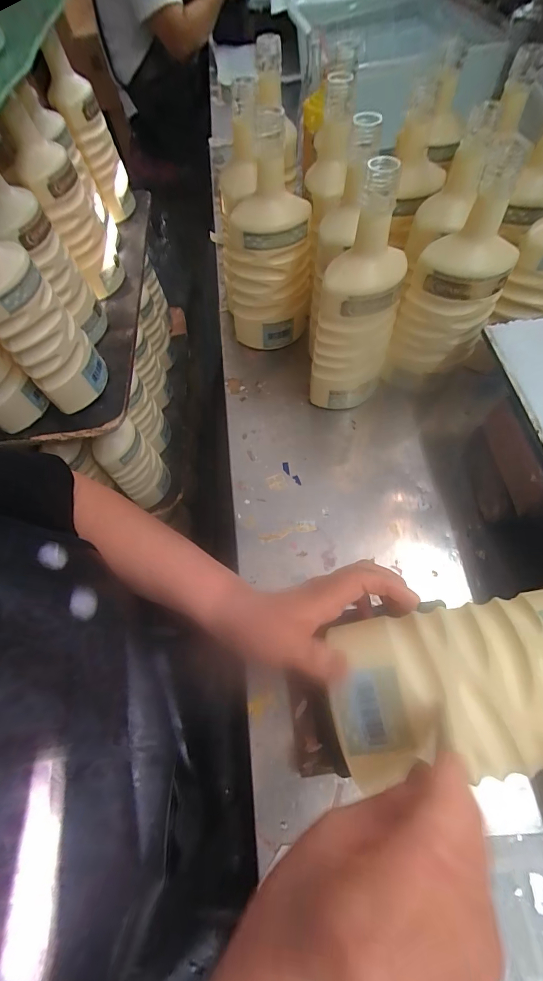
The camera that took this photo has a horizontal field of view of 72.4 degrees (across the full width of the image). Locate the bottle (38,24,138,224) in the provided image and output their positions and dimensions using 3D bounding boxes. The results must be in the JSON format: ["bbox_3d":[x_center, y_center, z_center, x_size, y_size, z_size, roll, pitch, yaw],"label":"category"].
[{"bbox_3d":[-0.262,-0.512,0.549,0.062,0.201,0.059,-20,63,-7],"label":"bottle"}]

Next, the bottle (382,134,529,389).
[{"bbox_3d":[0.205,-0.223,0.414,0.089,0.222,0.093,26,67,15],"label":"bottle"}]

